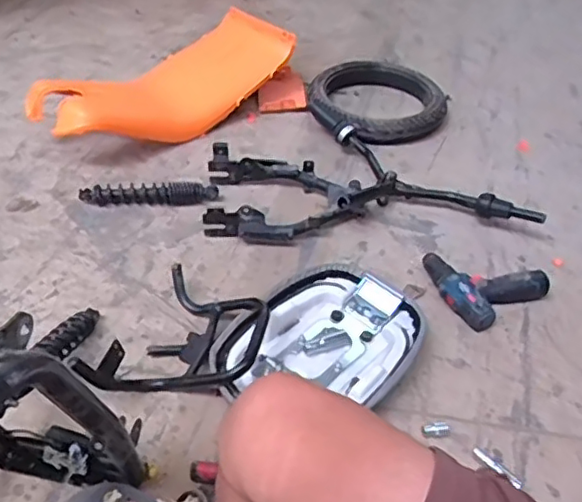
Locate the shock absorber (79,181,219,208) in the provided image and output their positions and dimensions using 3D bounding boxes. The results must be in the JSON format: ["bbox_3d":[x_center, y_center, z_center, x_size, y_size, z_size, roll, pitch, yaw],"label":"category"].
[{"bbox_3d":[-0.307,-0.120,1.323,0.293,0.044,0.043,-1,42,-7],"label":"shock absorber"}]

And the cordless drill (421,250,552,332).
[{"bbox_3d":[0.366,0.054,1.172,0.185,0.056,0.180,-19,47,-25],"label":"cordless drill"}]

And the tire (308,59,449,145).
[{"bbox_3d":[0.238,-0.411,1.651,0.373,0.076,0.402,5,42,0],"label":"tire"}]

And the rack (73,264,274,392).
[{"bbox_3d":[-0.159,0.140,0.989,0.215,0.125,0.277,16,43,12],"label":"rack"}]

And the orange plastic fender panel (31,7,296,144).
[{"bbox_3d":[-0.308,-0.415,1.545,0.656,0.180,0.265,-30,52,-33],"label":"orange plastic fender panel"}]

